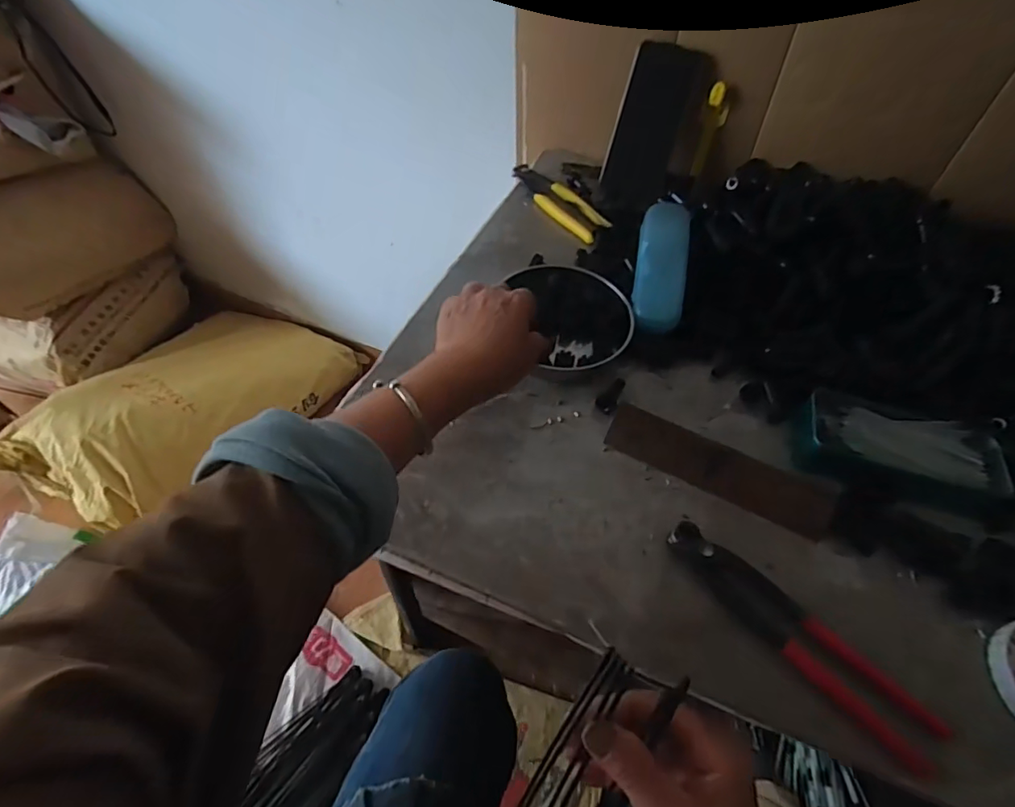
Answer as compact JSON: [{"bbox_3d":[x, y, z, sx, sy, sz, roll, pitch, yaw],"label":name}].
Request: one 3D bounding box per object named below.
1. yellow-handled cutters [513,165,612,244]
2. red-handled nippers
[{"bbox_3d":[0.063,-0.257,0.650,0.048,0.012,0.167,-27,60,-22],"label":"yellow-handled cutters"},{"bbox_3d":[0.197,0.160,0.353,0.201,0.019,0.042,38,60,21],"label":"red-handled nippers"}]

